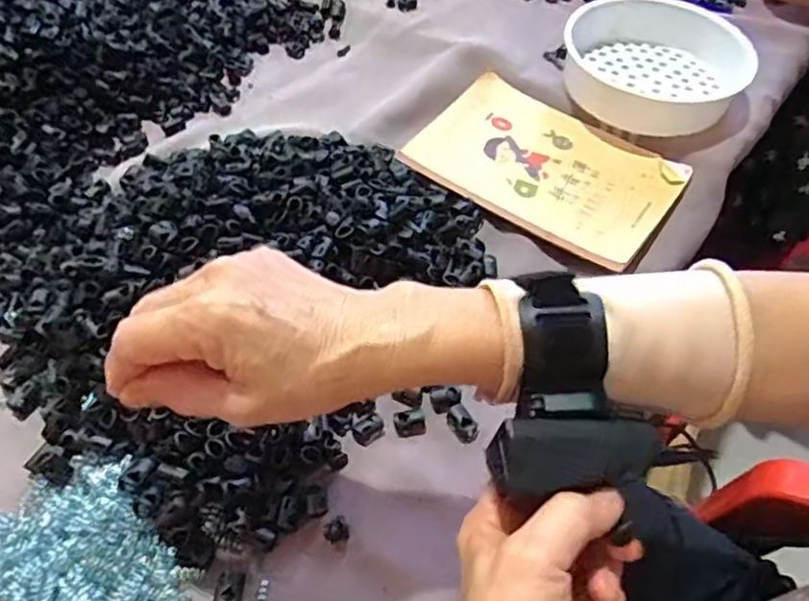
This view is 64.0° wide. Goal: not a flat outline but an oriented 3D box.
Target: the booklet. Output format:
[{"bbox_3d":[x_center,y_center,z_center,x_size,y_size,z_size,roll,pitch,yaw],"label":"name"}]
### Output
[{"bbox_3d":[0.119,-0.116,0.544,0.206,0.012,0.140,32,59,19],"label":"booklet"}]

